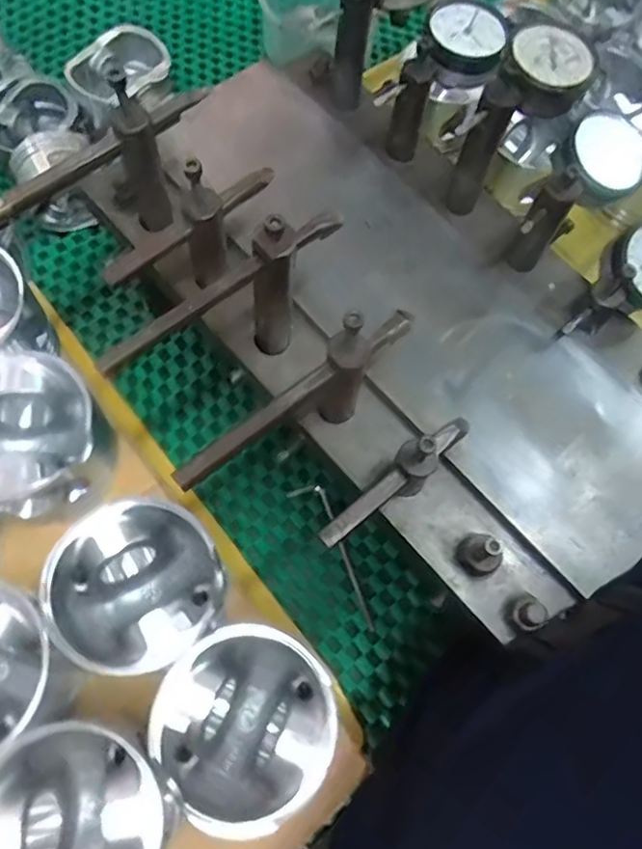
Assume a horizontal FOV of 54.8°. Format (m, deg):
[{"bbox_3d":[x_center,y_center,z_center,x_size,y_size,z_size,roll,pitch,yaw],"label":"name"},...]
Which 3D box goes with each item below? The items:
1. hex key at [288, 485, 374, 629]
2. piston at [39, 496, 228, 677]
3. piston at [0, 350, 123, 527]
[{"bbox_3d":[0.014,0.102,0.489,0.026,0.004,0.125,-26,74,-13],"label":"hex key"},{"bbox_3d":[-0.098,0.090,0.344,0.083,0.060,0.085,2,70,-4],"label":"piston"},{"bbox_3d":[-0.179,0.006,0.374,0.103,0.065,0.089,41,72,10],"label":"piston"}]

